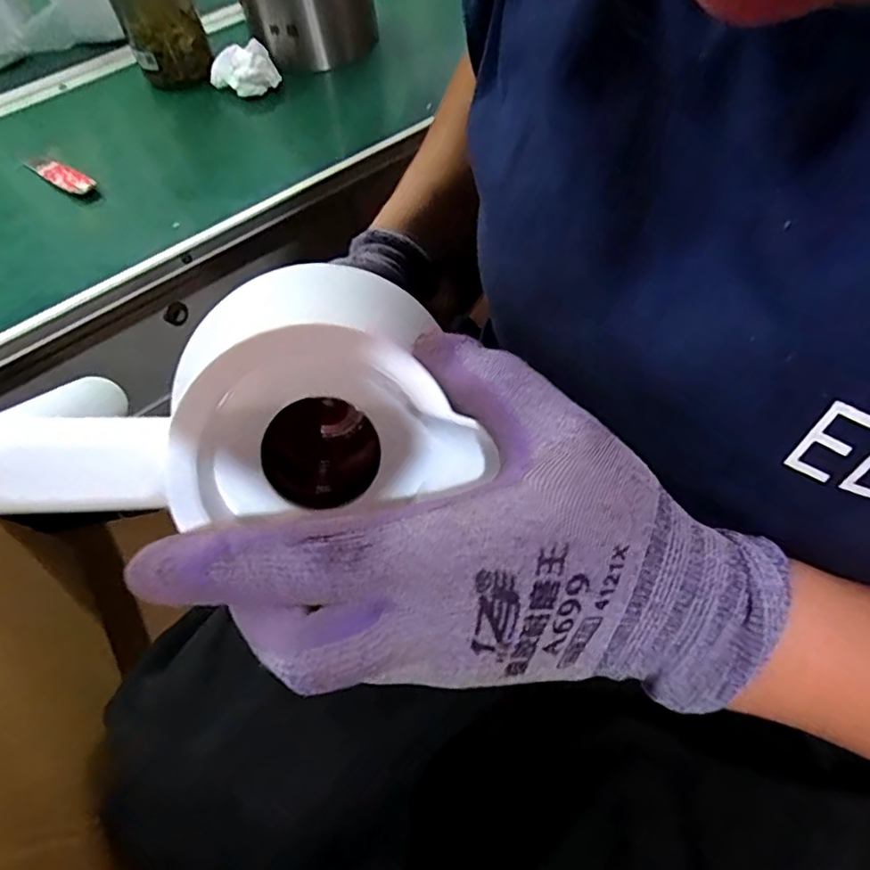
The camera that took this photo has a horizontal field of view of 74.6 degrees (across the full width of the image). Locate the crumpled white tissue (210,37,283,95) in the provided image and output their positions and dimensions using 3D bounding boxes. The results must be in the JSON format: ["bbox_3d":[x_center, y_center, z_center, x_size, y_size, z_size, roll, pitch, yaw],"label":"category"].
[{"bbox_3d":[-0.190,-0.362,0.560,0.062,0.033,0.045,33,65,23],"label":"crumpled white tissue"}]

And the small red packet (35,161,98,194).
[{"bbox_3d":[-0.329,-0.229,0.504,0.074,0.005,0.021,28,63,21],"label":"small red packet"}]

